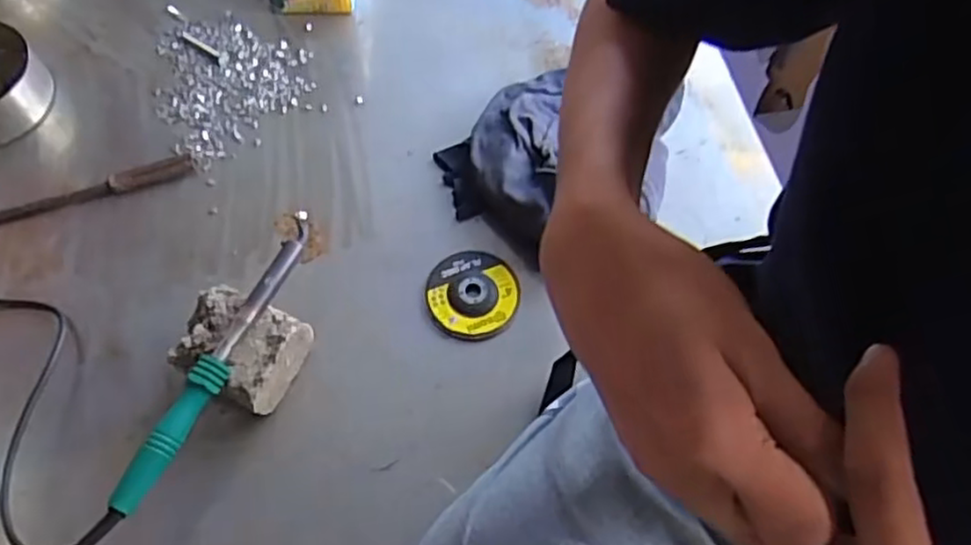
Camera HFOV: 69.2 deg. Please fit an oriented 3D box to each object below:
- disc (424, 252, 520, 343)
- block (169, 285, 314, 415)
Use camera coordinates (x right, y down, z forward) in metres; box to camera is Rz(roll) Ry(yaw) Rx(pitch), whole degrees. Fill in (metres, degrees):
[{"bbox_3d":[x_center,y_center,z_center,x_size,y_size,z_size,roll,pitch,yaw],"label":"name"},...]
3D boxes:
[{"bbox_3d":[-0.012,0.020,0.686,0.087,0.010,0.093,0,61,0],"label":"disc"},{"bbox_3d":[-0.215,0.068,0.619,0.107,0.065,0.085,21,65,9],"label":"block"}]

